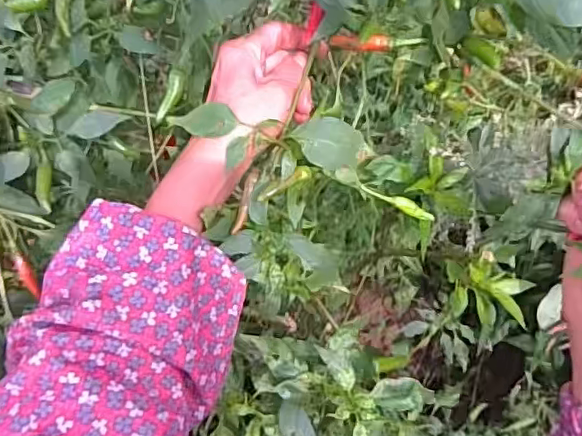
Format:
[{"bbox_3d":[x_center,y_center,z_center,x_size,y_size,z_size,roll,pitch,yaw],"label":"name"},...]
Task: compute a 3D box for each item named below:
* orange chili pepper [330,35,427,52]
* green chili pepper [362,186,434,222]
[{"bbox_3d":[0.052,-0.104,0.350,0.056,0.012,0.008,-5,63,1],"label":"orange chili pepper"},{"bbox_3d":[0.069,-0.010,0.379,0.049,0.011,0.008,22,66,13],"label":"green chili pepper"}]

